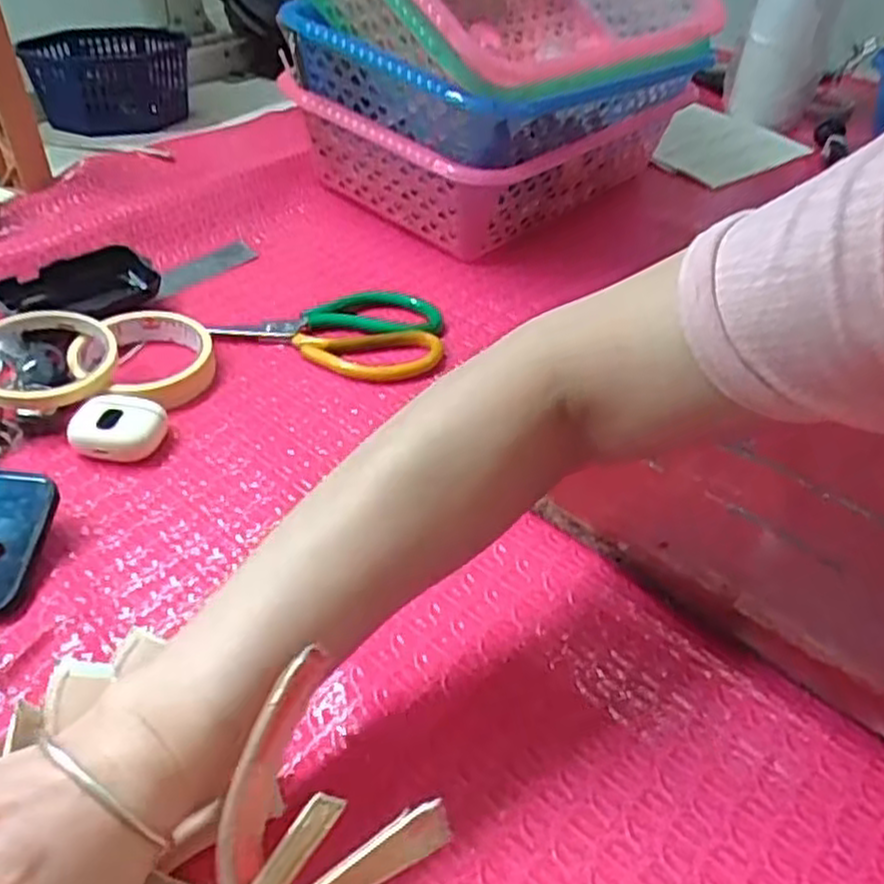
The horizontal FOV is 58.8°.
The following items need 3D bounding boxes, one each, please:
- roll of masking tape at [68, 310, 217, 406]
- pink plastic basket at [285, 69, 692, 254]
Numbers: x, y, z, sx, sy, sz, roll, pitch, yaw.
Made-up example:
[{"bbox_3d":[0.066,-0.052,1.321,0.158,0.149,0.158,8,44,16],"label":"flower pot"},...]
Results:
[{"bbox_3d":[-0.197,-0.055,0.520,0.087,0.021,0.093,3,40,-2],"label":"roll of masking tape"},{"bbox_3d":[0.045,-0.265,0.711,0.209,0.110,0.288,32,47,28],"label":"pink plastic basket"}]

